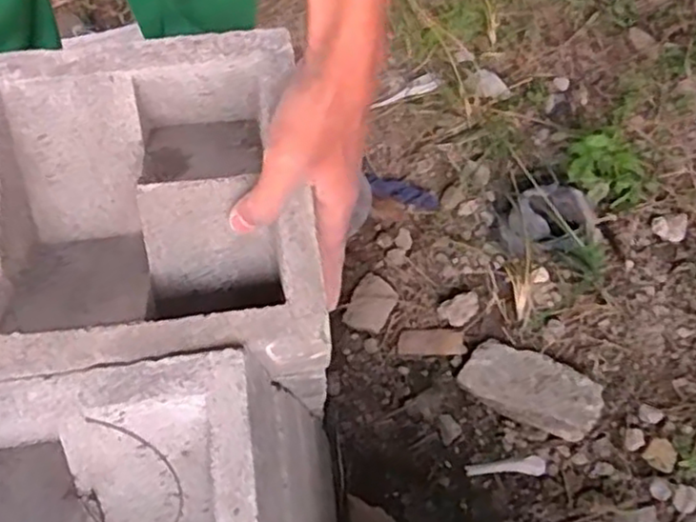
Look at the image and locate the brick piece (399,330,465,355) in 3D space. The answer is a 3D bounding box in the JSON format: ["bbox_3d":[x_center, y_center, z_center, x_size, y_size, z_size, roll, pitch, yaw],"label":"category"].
[{"bbox_3d":[0.102,0.100,0.861,0.081,0.008,0.030,-1,70,15],"label":"brick piece"}]

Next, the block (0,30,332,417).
[{"bbox_3d":[-0.119,-0.026,0.432,0.189,0.087,0.198,-8,70,-1],"label":"block"}]

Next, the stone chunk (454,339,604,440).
[{"bbox_3d":[0.212,0.144,0.816,0.152,0.041,0.078,28,72,9],"label":"stone chunk"}]

